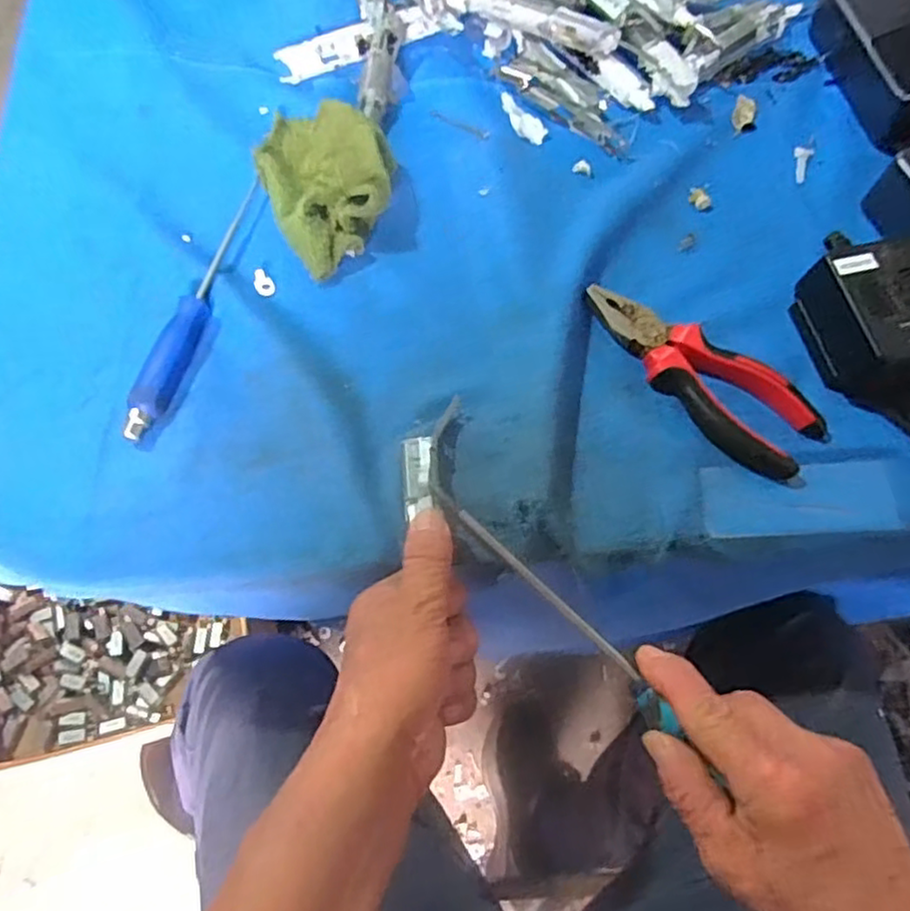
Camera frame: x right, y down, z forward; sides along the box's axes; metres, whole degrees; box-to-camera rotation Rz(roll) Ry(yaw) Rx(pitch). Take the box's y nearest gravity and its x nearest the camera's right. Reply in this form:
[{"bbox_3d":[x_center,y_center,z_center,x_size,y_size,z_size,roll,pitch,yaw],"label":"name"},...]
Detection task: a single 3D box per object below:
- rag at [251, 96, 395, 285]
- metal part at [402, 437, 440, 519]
[{"bbox_3d":[-0.081,-0.186,0.439,0.082,0.040,0.128,-21,71,-11],"label":"rag"},{"bbox_3d":[-0.019,0.012,0.370,0.020,0.013,0.044,1,73,-3],"label":"metal part"}]

